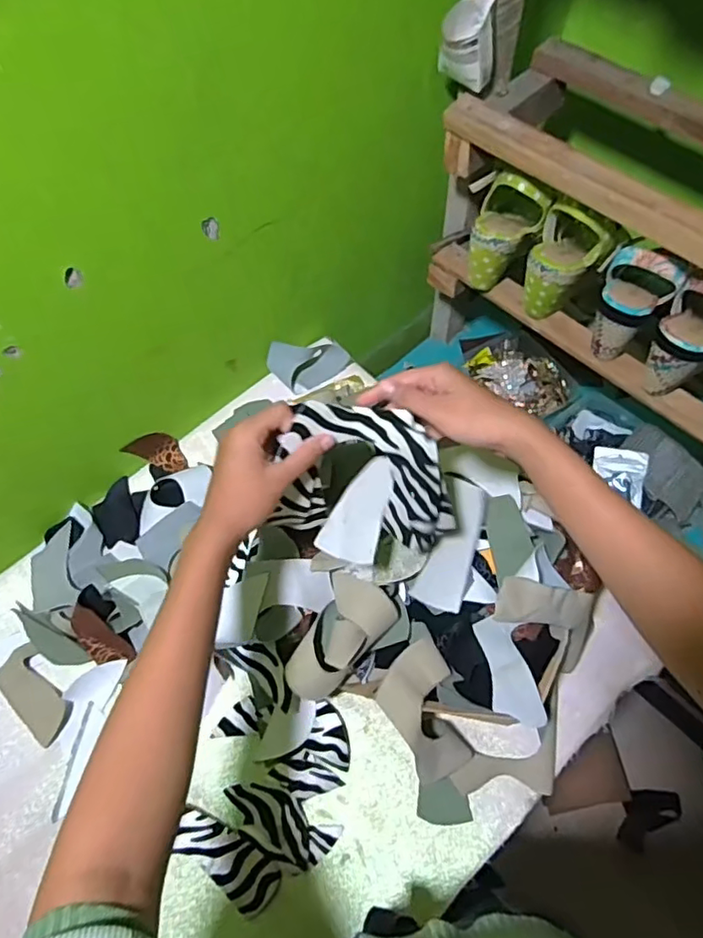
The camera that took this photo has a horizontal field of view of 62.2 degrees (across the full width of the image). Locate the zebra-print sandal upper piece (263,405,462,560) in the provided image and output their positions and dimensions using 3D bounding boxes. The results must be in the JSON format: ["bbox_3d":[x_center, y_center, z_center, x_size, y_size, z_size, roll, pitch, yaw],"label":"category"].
[{"bbox_3d":[0.006,0.013,0.496,0.140,0.113,0.100,-16,62,-7],"label":"zebra-print sandal upper piece"}]

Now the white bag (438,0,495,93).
[{"bbox_3d":[0.125,-0.457,0.630,0.060,0.076,0.045,13,62,8],"label":"white bag"}]

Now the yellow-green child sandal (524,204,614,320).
[{"bbox_3d":[0.255,-0.247,0.697,0.083,0.129,0.079,21,64,12],"label":"yellow-green child sandal"}]

